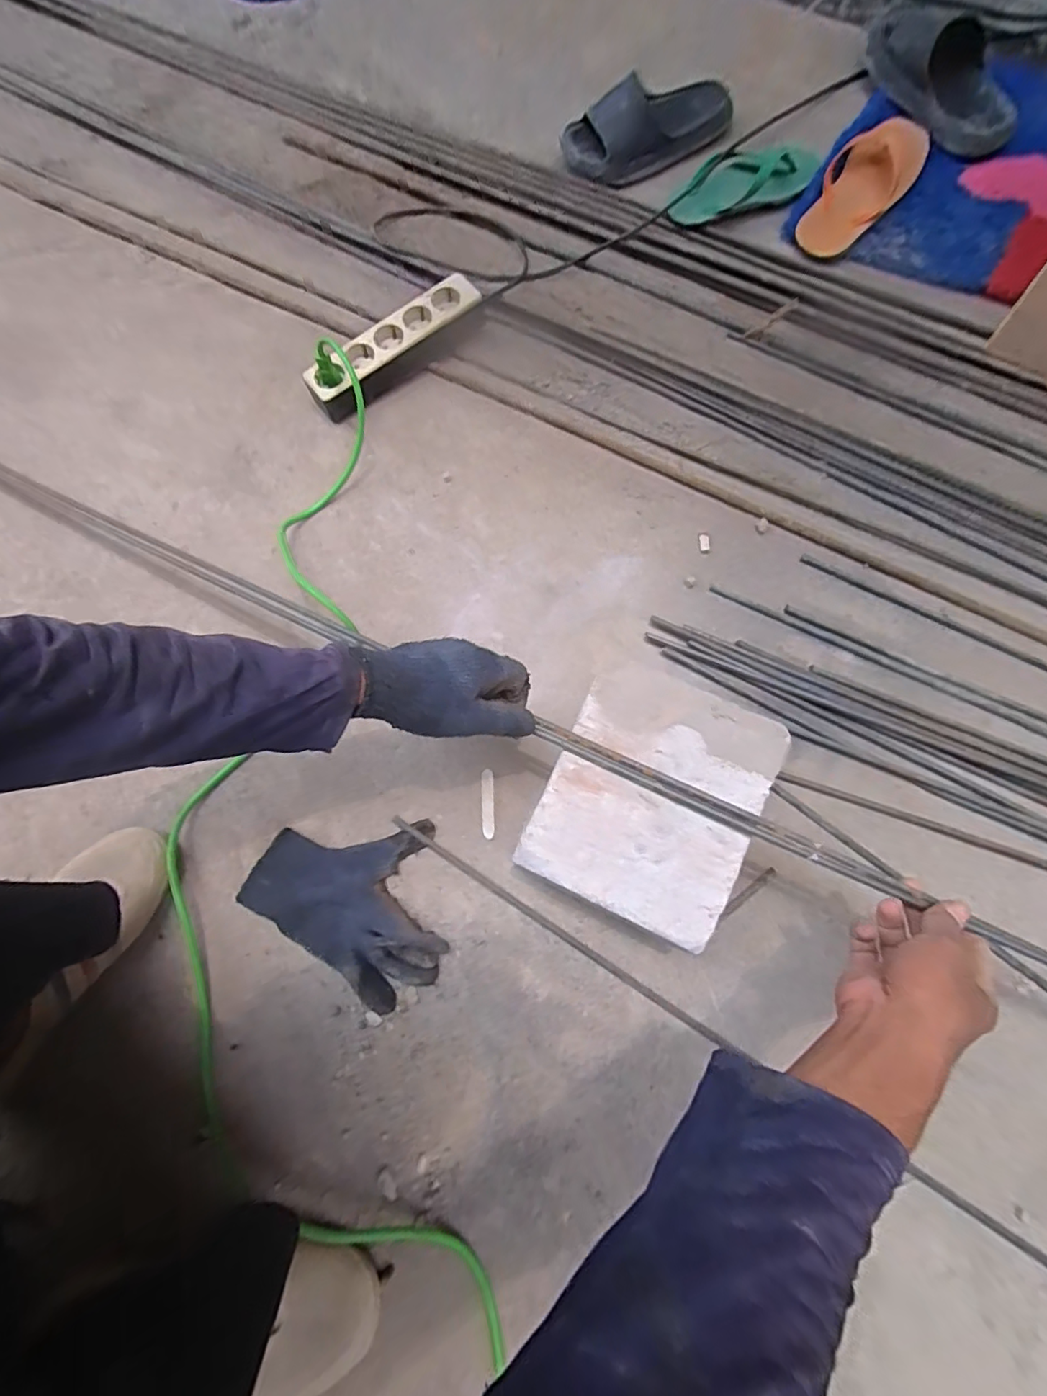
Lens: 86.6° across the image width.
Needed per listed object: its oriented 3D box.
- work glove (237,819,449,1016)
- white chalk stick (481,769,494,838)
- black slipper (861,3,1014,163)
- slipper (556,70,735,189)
[{"bbox_3d":[-0.140,0.170,0.494,0.176,0.036,0.142,36,74,12],"label":"work glove"},{"bbox_3d":[-0.035,0.101,0.533,0.012,0.004,0.064,-3,68,-1],"label":"white chalk stick"},{"bbox_3d":[0.614,-0.914,0.816,0.128,0.077,0.260,-16,72,-6],"label":"black slipper"},{"bbox_3d":[0.191,-0.863,0.832,0.262,0.063,0.113,-27,73,-9],"label":"slipper"}]

